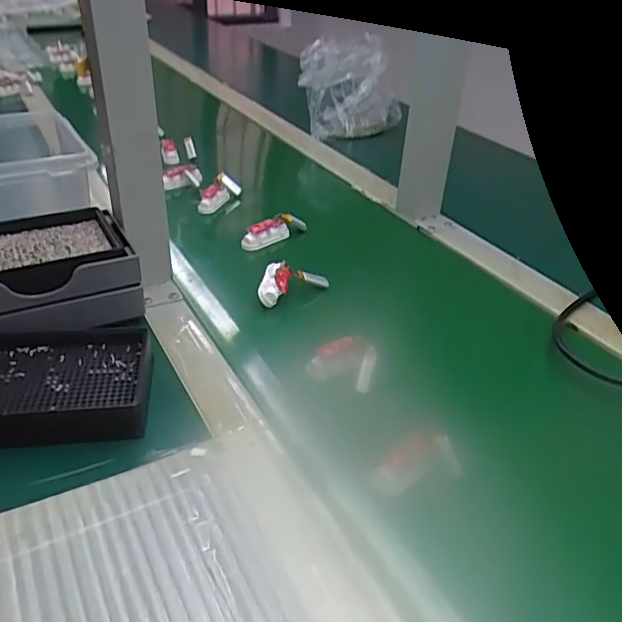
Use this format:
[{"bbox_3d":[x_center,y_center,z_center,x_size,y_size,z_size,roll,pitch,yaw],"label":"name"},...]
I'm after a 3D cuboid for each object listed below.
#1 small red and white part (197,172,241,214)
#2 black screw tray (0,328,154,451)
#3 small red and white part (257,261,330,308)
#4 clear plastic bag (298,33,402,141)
[{"bbox_3d":[-0.116,-0.150,0.716,0.025,0.030,0.073,13,35,15],"label":"small red and white part"},{"bbox_3d":[-0.190,0.053,0.413,0.142,0.028,0.093,-3,34,-10],"label":"black screw tray"},{"bbox_3d":[-0.022,-0.030,0.556,0.079,0.027,0.026,-23,42,-33],"label":"small red and white part"},{"bbox_3d":[0.065,-0.368,0.952,0.139,0.137,0.104,-20,40,-30],"label":"clear plastic bag"}]

